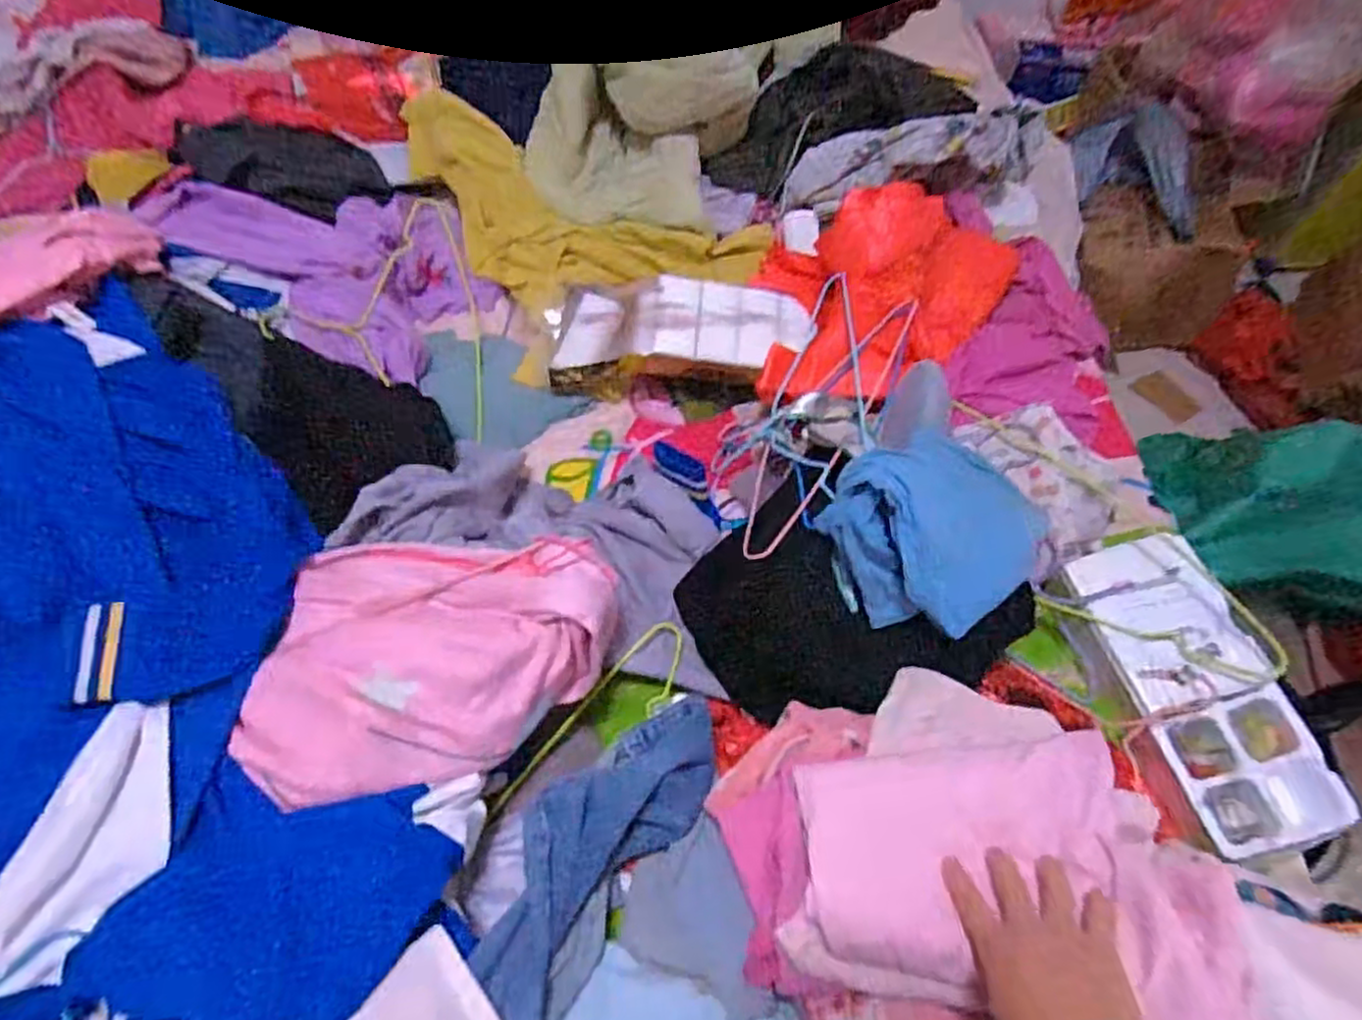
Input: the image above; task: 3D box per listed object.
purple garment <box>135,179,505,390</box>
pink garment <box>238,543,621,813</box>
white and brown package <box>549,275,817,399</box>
[{"bbox_3d":[-0.419,-0.326,0.909,0.360,0.153,0.281,30,66,16],"label":"purple garment"},{"bbox_3d":[-0.199,0.125,0.606,0.280,0.066,0.226,2,62,2],"label":"pink garment"},{"bbox_3d":[-0.002,-0.211,0.856,0.302,0.083,0.115,0,62,1],"label":"white and brown package"}]

